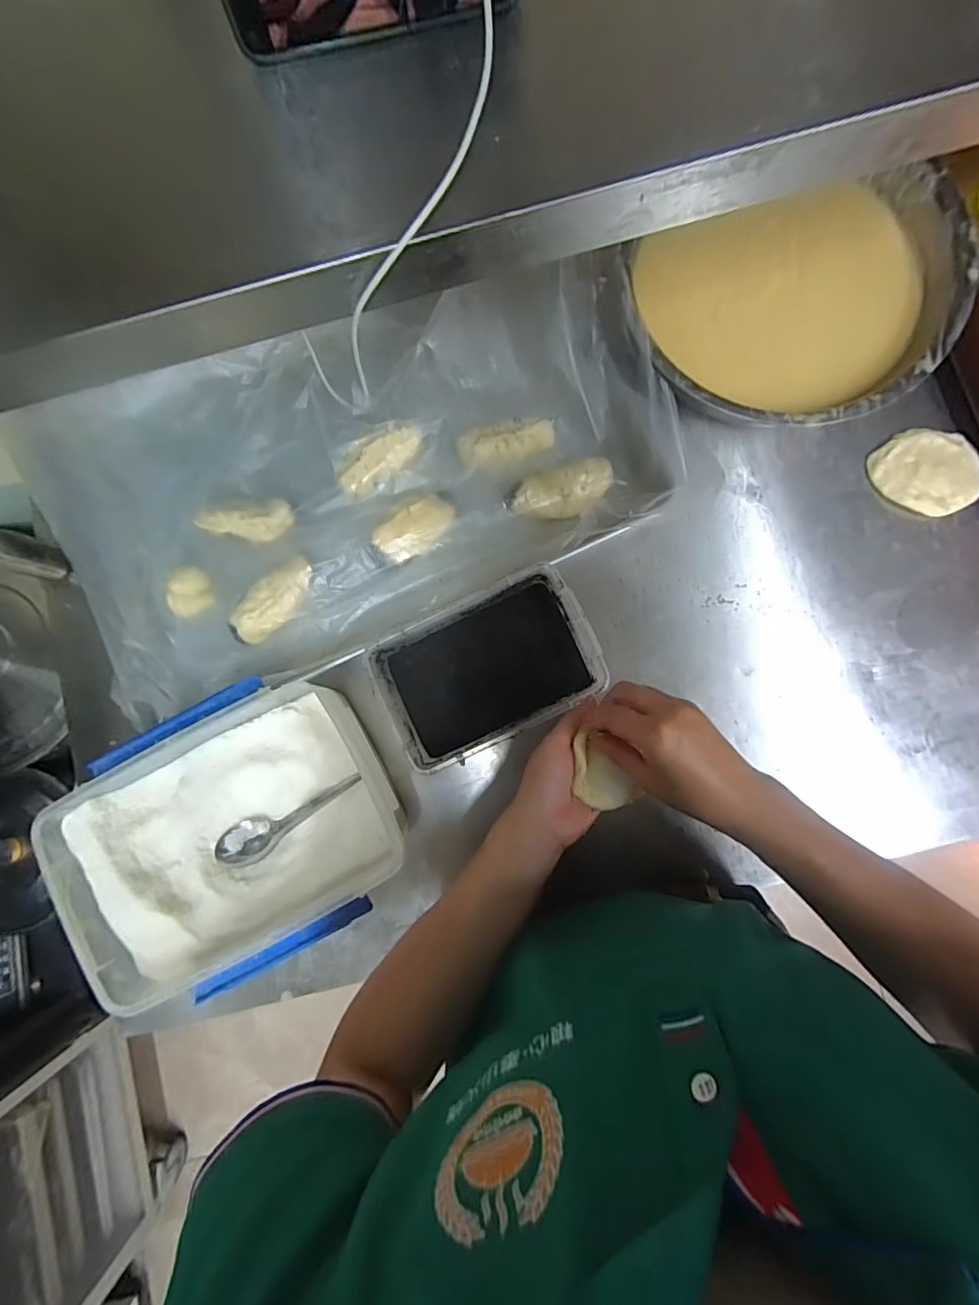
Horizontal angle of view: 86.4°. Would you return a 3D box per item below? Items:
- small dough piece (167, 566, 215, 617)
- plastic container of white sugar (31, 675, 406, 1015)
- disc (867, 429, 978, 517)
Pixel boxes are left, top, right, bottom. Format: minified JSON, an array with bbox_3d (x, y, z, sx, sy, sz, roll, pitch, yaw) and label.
[{"bbox_3d":[-0.327,-0.067,0.567,0.043,0.013,0.052,-24,85,0],"label":"small dough piece"},{"bbox_3d":[-0.248,0.174,0.504,0.312,0.087,0.239,-28,85,-1],"label":"plastic container of white sugar"},{"bbox_3d":[0.461,-0.189,0.549,0.110,0.016,0.083,12,86,3],"label":"disc"}]

